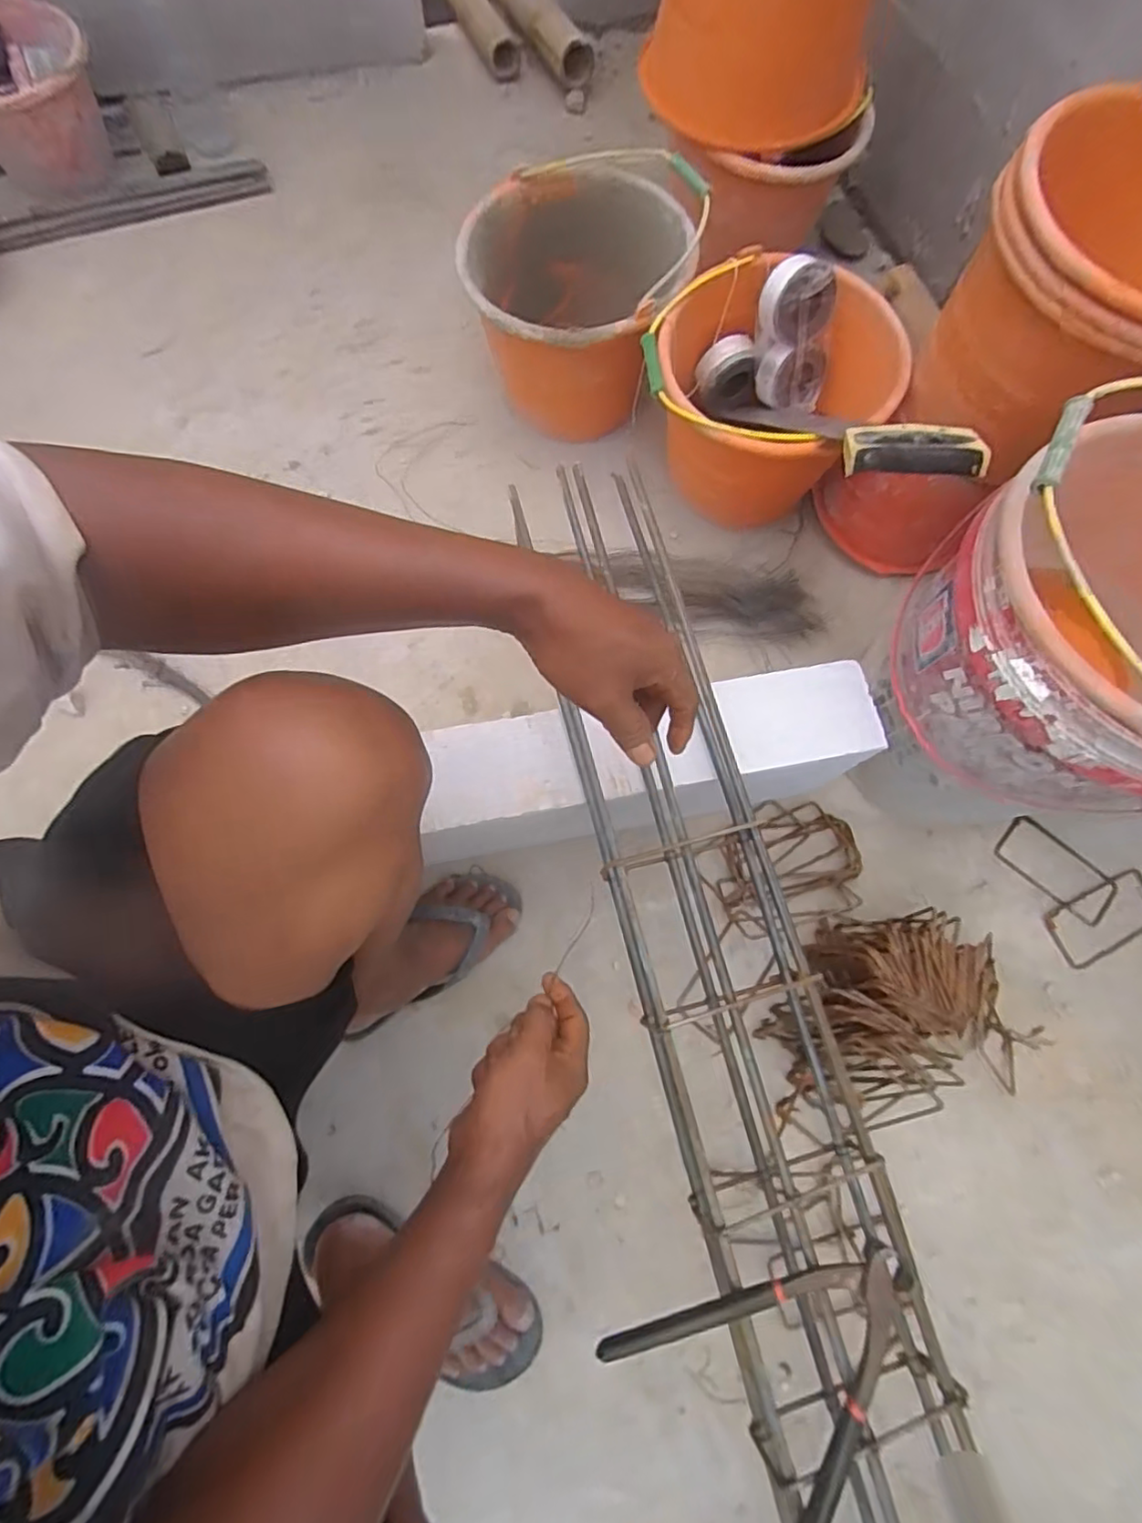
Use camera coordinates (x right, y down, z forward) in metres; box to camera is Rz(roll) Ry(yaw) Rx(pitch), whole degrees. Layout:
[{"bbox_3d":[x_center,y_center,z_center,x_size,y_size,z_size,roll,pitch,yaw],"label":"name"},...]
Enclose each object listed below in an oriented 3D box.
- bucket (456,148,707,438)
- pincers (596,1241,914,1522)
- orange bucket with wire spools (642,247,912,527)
[{"bbox_3d":[0.008,-0.647,0.906,0.296,0.247,0.334,14,73,2],"label":"bucket"},{"bbox_3d":[0.143,0.446,0.404,0.219,0.030,0.168,-10,74,-5],"label":"pincers"},{"bbox_3d":[0.228,-0.465,0.830,0.270,0.240,0.281,1,74,-2],"label":"orange bucket with wire spools"}]

